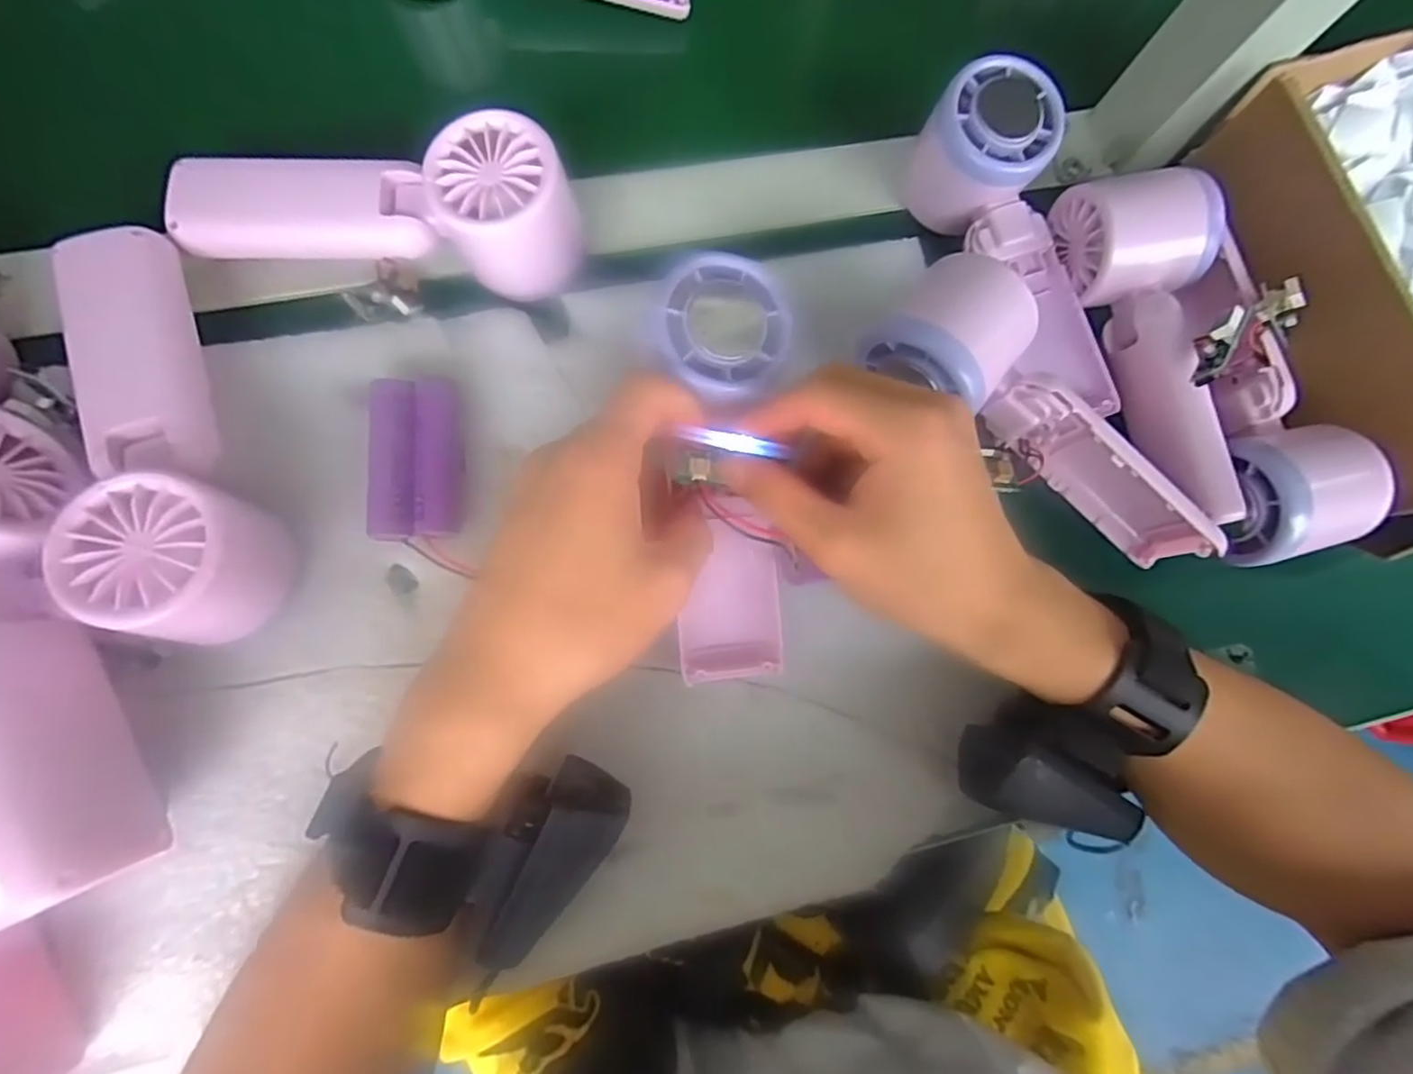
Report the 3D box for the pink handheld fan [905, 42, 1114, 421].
[{"bbox_3d":[0.149,-0.135,0.315,0.056,0.050,0.159,-31,100,-8],"label":"pink handheld fan"}]

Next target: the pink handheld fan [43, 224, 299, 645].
[{"bbox_3d":[-0.208,-0.037,0.245,0.055,0.055,0.173,-24,84,-8],"label":"pink handheld fan"}]

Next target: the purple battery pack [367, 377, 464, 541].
[{"bbox_3d":[-0.121,-0.033,0.275,0.034,0.017,0.067,-2,82,-5],"label":"purple battery pack"}]

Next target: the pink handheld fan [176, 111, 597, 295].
[{"bbox_3d":[-0.136,-0.141,0.277,0.168,0.045,0.060,6,81,-4],"label":"pink handheld fan"}]

